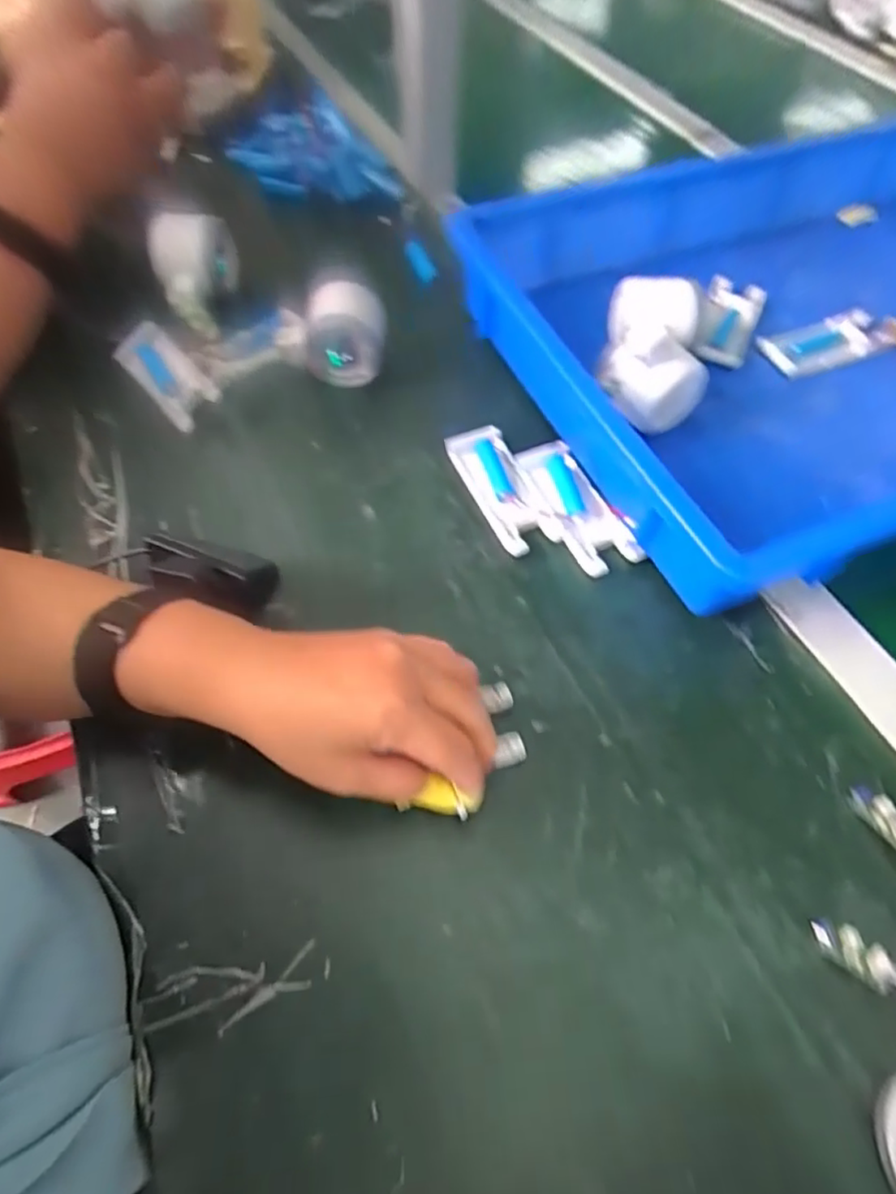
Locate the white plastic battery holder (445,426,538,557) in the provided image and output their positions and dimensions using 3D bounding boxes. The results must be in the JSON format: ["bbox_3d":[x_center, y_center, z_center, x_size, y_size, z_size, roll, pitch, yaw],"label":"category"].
[{"bbox_3d":[0.039,-0.077,0.433,0.042,0.016,0.102,-21,62,-13],"label":"white plastic battery holder"}]

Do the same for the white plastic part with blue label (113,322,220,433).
[{"bbox_3d":[-0.214,-0.169,0.479,0.096,0.011,0.045,47,108,13],"label":"white plastic part with blue label"}]

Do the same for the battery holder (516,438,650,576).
[{"bbox_3d":[0.089,-0.064,0.425,0.044,0.014,0.108,-19,61,-12],"label":"battery holder"}]

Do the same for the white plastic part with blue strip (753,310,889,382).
[{"bbox_3d":[0.311,-0.209,0.515,0.110,0.007,0.042,-18,79,-12],"label":"white plastic part with blue strip"}]

